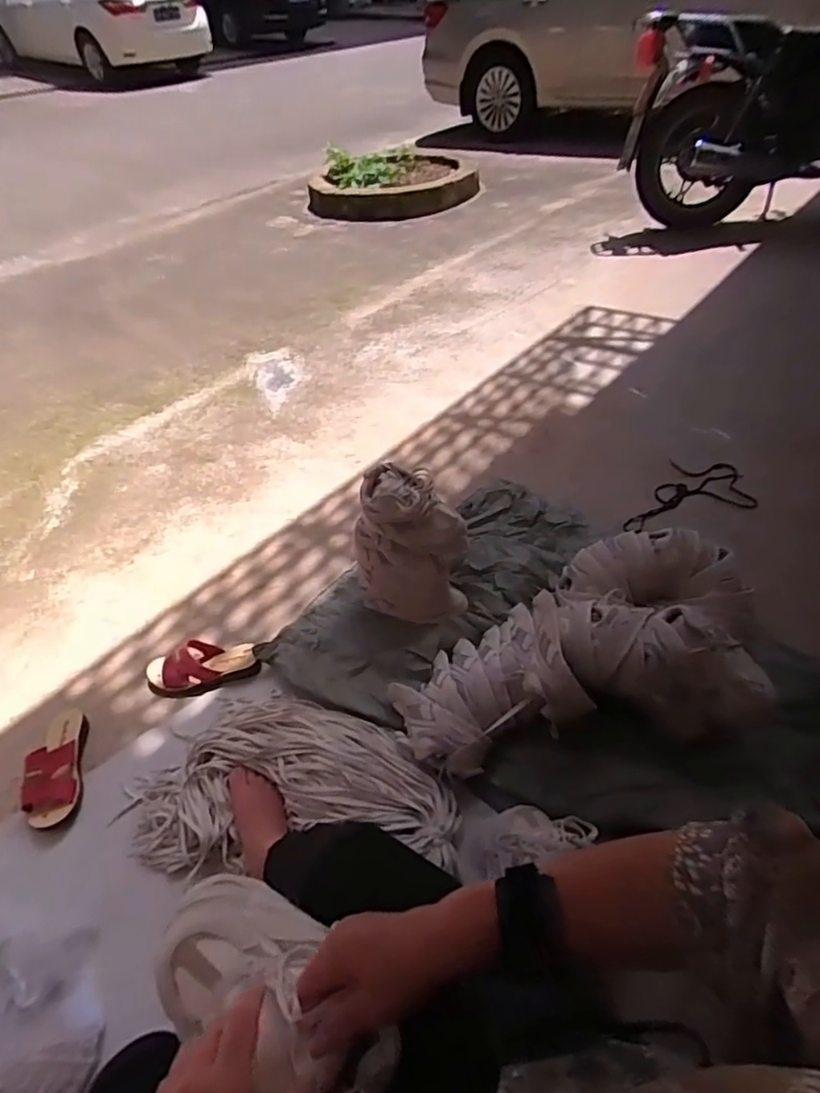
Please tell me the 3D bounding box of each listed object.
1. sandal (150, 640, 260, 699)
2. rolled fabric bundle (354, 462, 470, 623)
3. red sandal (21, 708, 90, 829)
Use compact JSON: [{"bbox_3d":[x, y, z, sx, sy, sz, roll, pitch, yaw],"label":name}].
[{"bbox_3d":[-0.418,0.238,1.183,0.219,0.067,0.093,-15,43,-11],"label":"sandal"},{"bbox_3d":[0.002,0.001,1.213,0.222,0.326,0.140,-4,42,1],"label":"rolled fabric bundle"},{"bbox_3d":[-0.627,0.381,1.042,0.085,0.065,0.220,-14,42,-11],"label":"red sandal"}]

